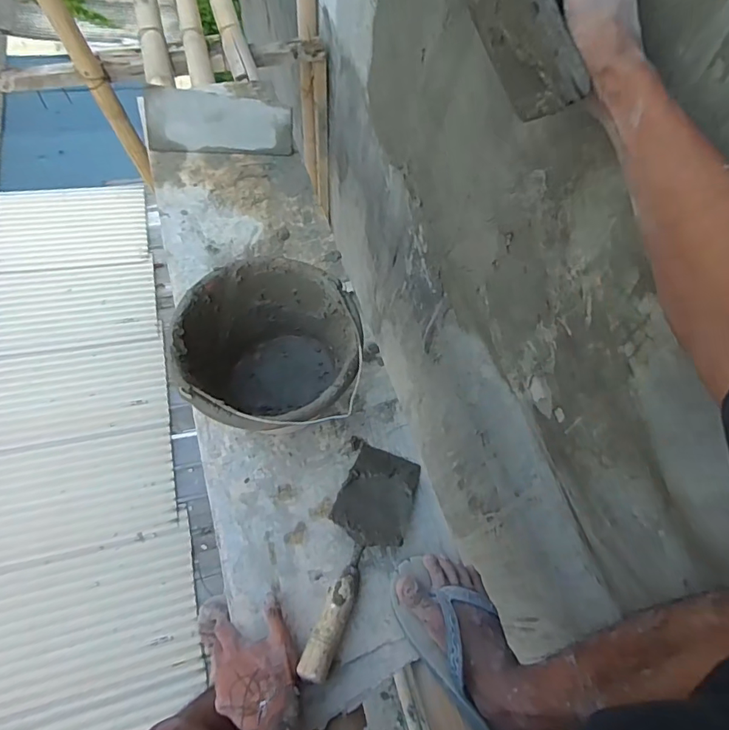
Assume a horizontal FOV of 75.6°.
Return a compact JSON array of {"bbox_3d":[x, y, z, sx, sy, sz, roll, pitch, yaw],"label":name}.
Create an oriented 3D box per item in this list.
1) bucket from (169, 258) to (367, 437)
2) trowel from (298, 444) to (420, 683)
[{"bbox_3d":[-0.123,-0.002,0.651,0.222,0.161,0.232,1,61,-3],"label":"bucket"},{"bbox_3d":[-0.010,0.235,0.592,0.096,0.047,0.287,21,62,8],"label":"trowel"}]

